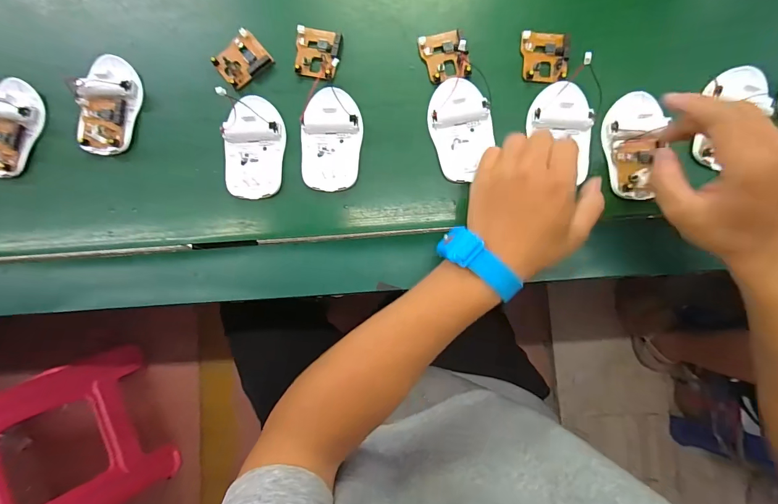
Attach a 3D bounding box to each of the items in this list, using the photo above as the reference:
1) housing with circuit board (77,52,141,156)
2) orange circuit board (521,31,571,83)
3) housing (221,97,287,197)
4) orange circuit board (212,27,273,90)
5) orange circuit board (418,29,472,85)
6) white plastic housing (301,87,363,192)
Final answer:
[{"bbox_3d":[-0.279,-0.146,0.376,0.053,0.025,0.097,3,83,2],"label":"housing with circuit board"},{"bbox_3d":[0.152,-0.190,0.364,0.045,0.006,0.050,6,83,3],"label":"orange circuit board"},{"bbox_3d":[-0.131,-0.099,0.357,0.055,0.021,0.092,0,83,2],"label":"housing"},{"bbox_3d":[-0.148,-0.192,0.379,0.048,0.014,0.041,-42,84,-3],"label":"orange circuit board"},{"bbox_3d":[0.055,-0.192,0.370,0.045,0.010,0.049,-11,83,1],"label":"orange circuit board"},{"bbox_3d":[-0.056,-0.107,0.358,0.056,0.017,0.093,7,84,3],"label":"white plastic housing"}]

